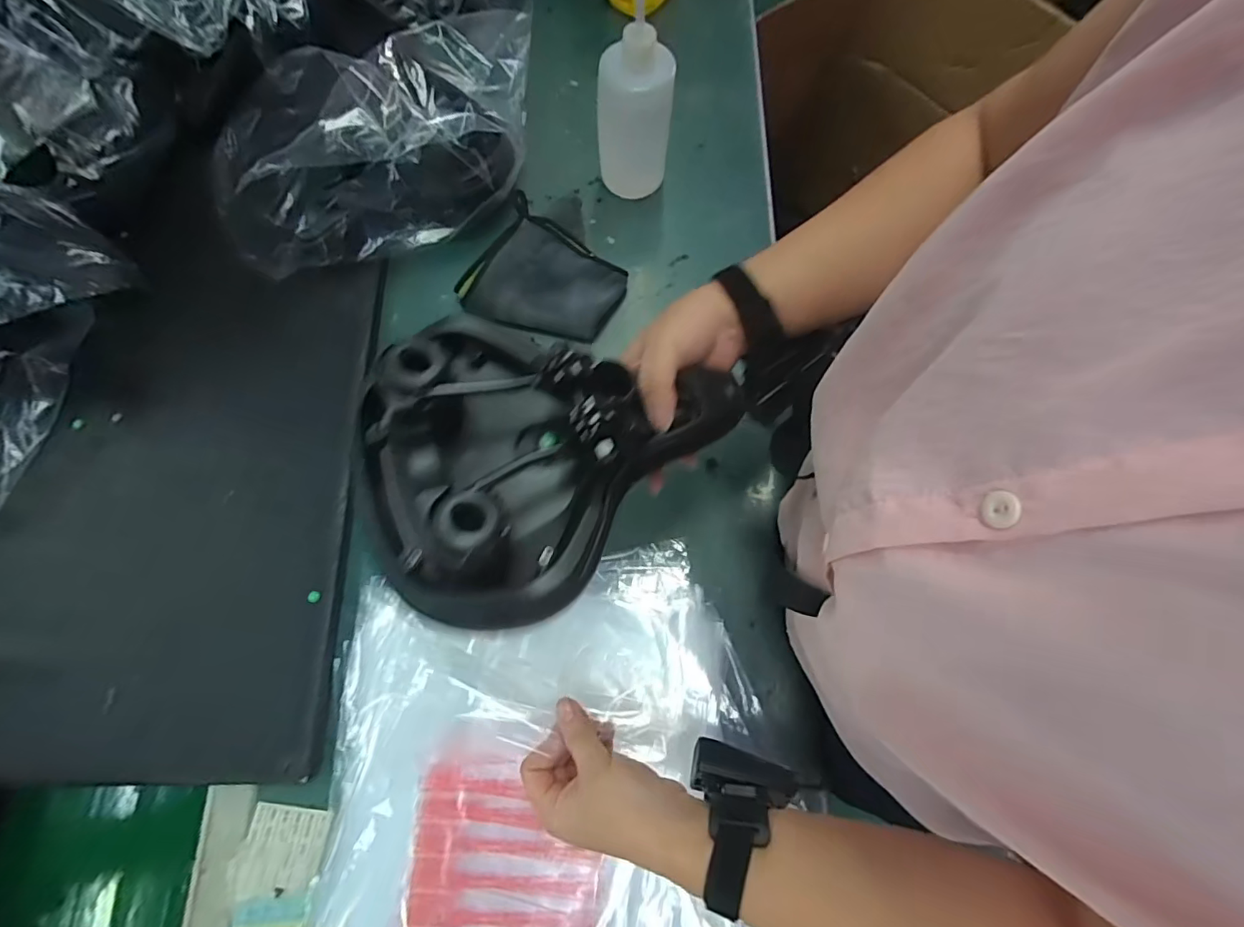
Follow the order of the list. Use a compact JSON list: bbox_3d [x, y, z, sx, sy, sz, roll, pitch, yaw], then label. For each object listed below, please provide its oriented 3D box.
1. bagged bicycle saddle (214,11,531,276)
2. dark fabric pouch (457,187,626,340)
[{"bbox_3d":[-0.230,-0.330,0.563,0.377,0.110,0.168,-41,78,-12],"label":"bagged bicycle saddle"},{"bbox_3d":[-0.084,-0.203,0.582,0.161,0.049,0.134,26,75,6],"label":"dark fabric pouch"}]

